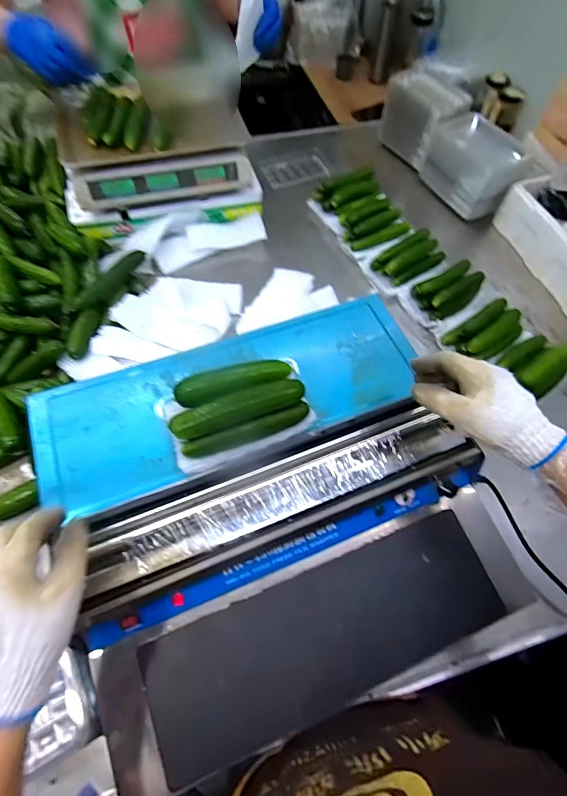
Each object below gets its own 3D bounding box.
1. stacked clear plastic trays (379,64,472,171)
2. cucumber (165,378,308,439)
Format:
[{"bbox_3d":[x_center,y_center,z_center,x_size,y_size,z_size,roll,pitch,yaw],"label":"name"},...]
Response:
[{"bbox_3d":[0.354,-0.714,1.005,0.122,0.148,0.198,-31,67,-17],"label":"stacked clear plastic trays"},{"bbox_3d":[-0.047,0.009,0.416,0.142,0.026,0.029,-21,64,-13],"label":"cucumber"}]

